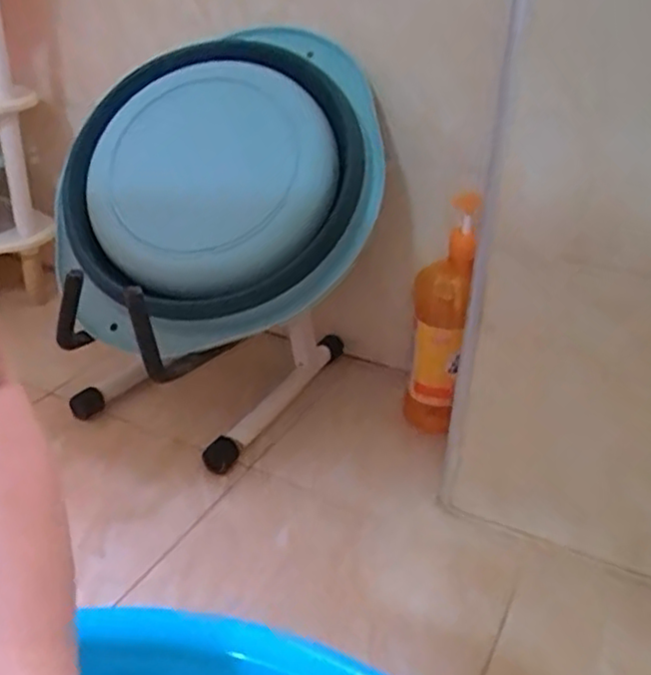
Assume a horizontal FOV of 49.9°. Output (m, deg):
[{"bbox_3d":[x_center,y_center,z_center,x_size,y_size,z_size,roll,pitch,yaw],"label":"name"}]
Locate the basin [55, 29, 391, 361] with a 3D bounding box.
[{"bbox_3d":[-0.115,-0.162,0.766,0.383,0.329,0.071,-29,-10,3],"label":"basin"}]

